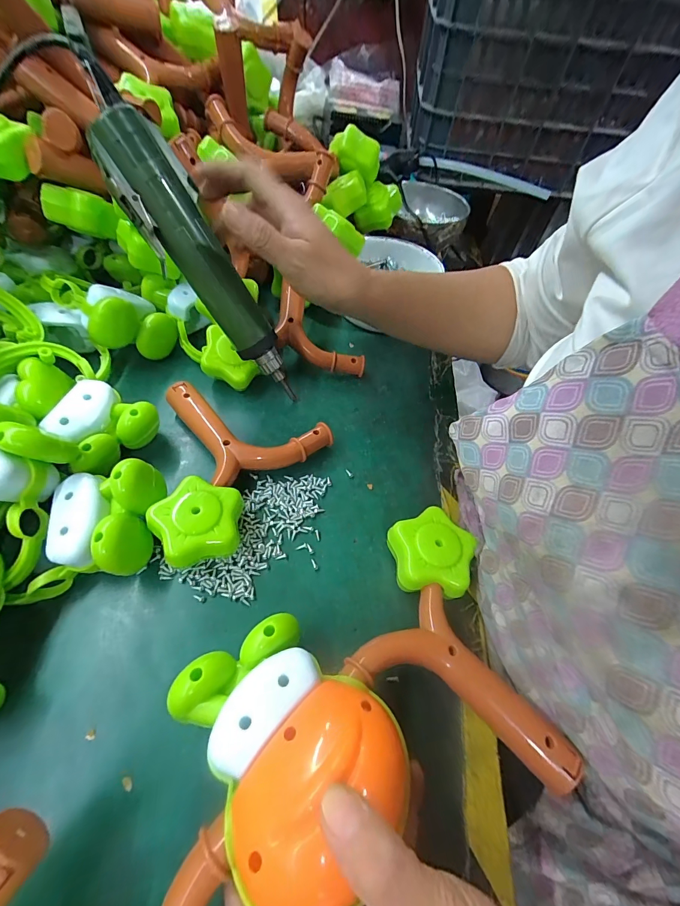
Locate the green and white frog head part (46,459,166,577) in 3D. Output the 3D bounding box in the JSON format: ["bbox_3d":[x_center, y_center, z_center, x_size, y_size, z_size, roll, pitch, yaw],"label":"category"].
[{"bbox_3d":[-0.172,0.049,0.267,0.064,0.055,0.080,2,56,-4],"label":"green and white frog head part"}]

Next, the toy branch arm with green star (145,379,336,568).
[{"bbox_3d":[-0.114,0.003,0.320,0.151,0.042,0.169,31,58,15],"label":"toy branch arm with green star"}]

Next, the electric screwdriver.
[{"bbox_3d":[-0.115,-0.157,0.305,0.032,0.242,0.048,-1,46,35],"label":"electric screwdriver"}]

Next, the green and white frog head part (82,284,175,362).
[{"bbox_3d":[-0.218,-0.135,0.371,0.049,0.053,0.082,38,18,28],"label":"green and white frog head part"}]

